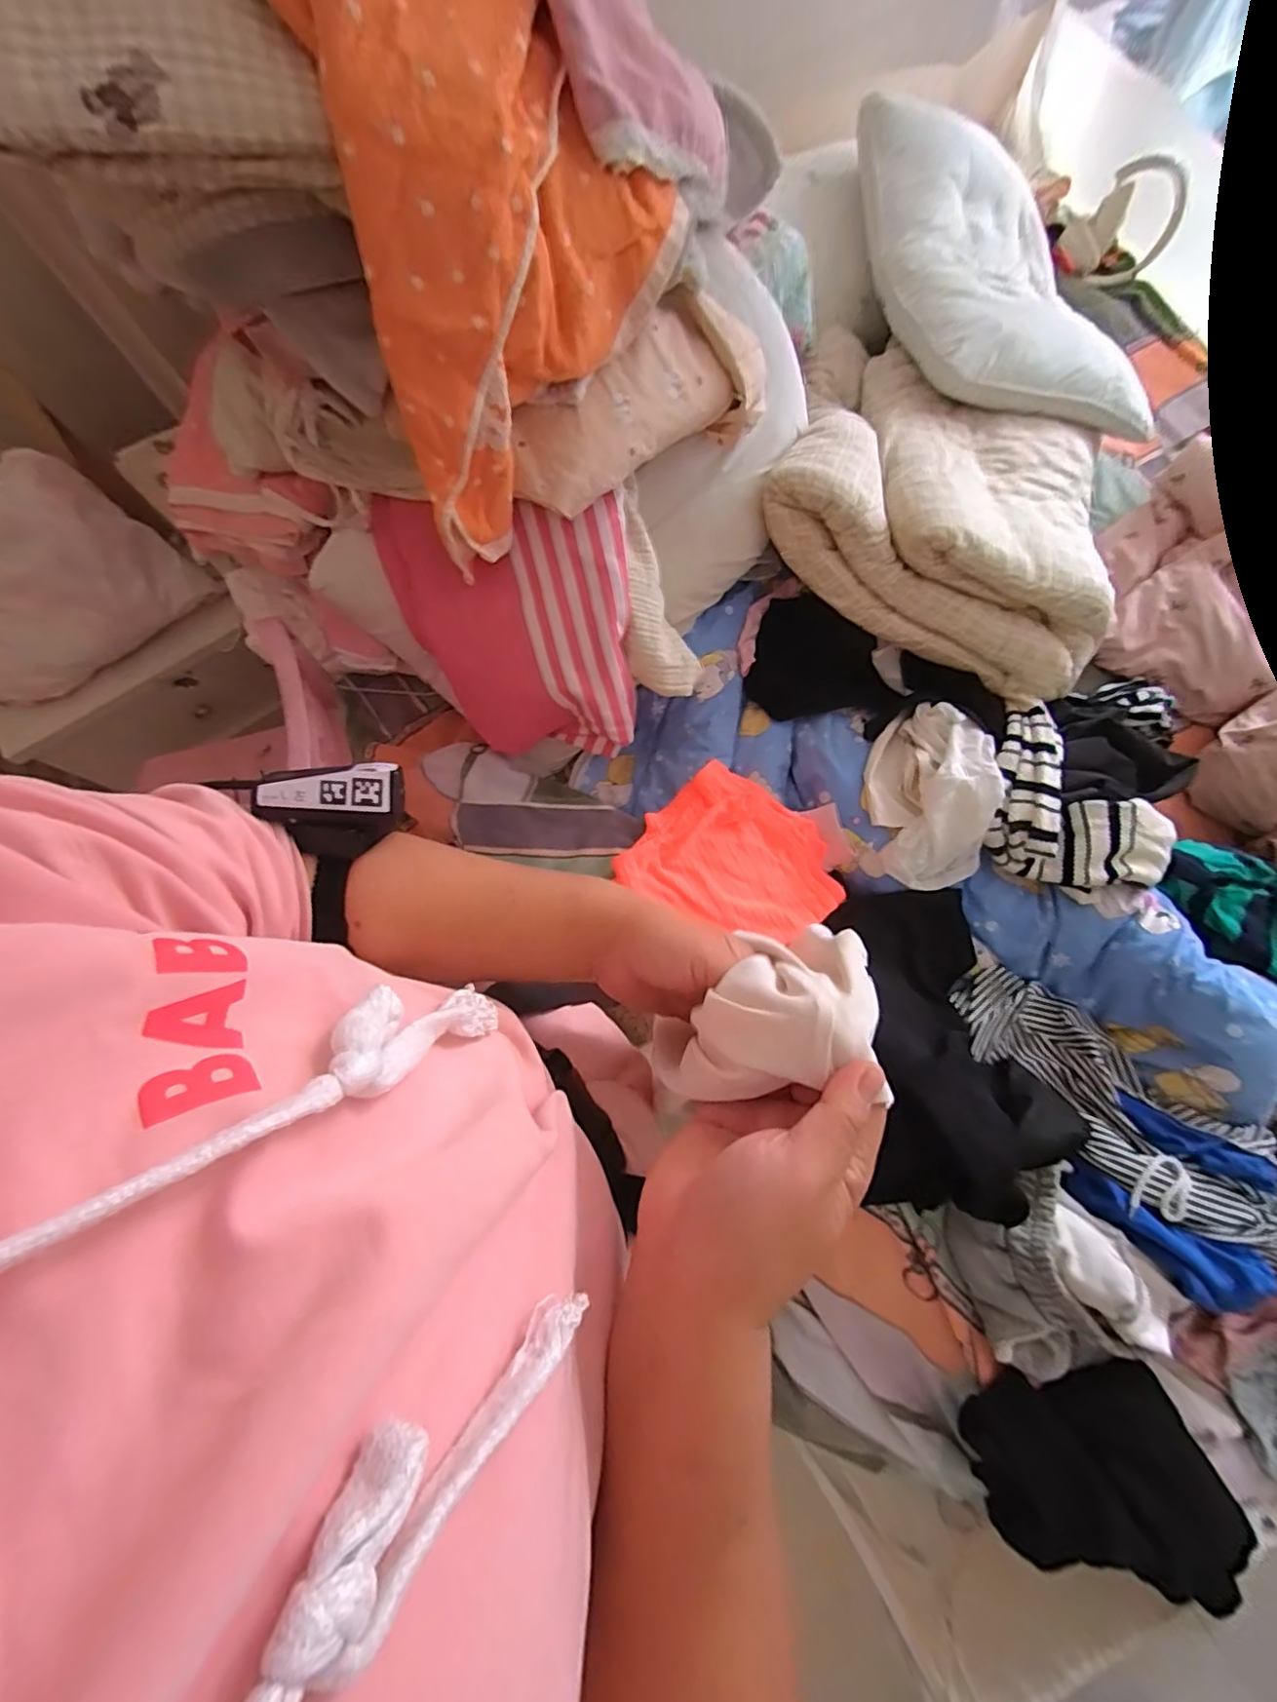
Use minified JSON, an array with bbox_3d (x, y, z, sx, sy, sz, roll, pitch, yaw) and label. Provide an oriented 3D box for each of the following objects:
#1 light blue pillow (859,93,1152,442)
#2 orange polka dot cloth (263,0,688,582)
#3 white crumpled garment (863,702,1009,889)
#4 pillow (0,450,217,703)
[{"bbox_3d":[0.549,-0.928,0.921,0.346,0.135,0.639,-10,77,-2],"label":"light blue pillow"},{"bbox_3d":[-0.135,-0.613,0.461,0.328,0.200,0.658,-6,113,-1],"label":"orange polka dot cloth"},{"bbox_3d":[0.382,-0.076,0.766,0.146,0.089,0.227,1,77,0],"label":"white crumpled garment"},{"bbox_3d":[-0.872,-0.390,0.795,0.345,0.317,0.068,-33,45,1],"label":"pillow"}]

